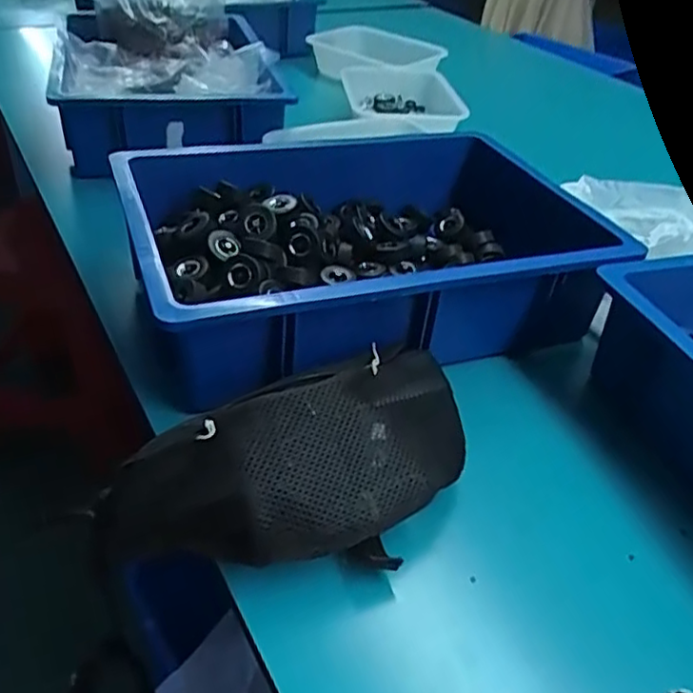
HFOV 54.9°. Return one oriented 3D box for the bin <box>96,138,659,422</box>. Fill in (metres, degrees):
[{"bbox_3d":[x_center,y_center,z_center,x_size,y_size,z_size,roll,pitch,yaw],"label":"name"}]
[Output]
[{"bbox_3d":[0.012,-0.105,0.689,0.441,0.108,0.332,-11,40,-19],"label":"bin"}]

